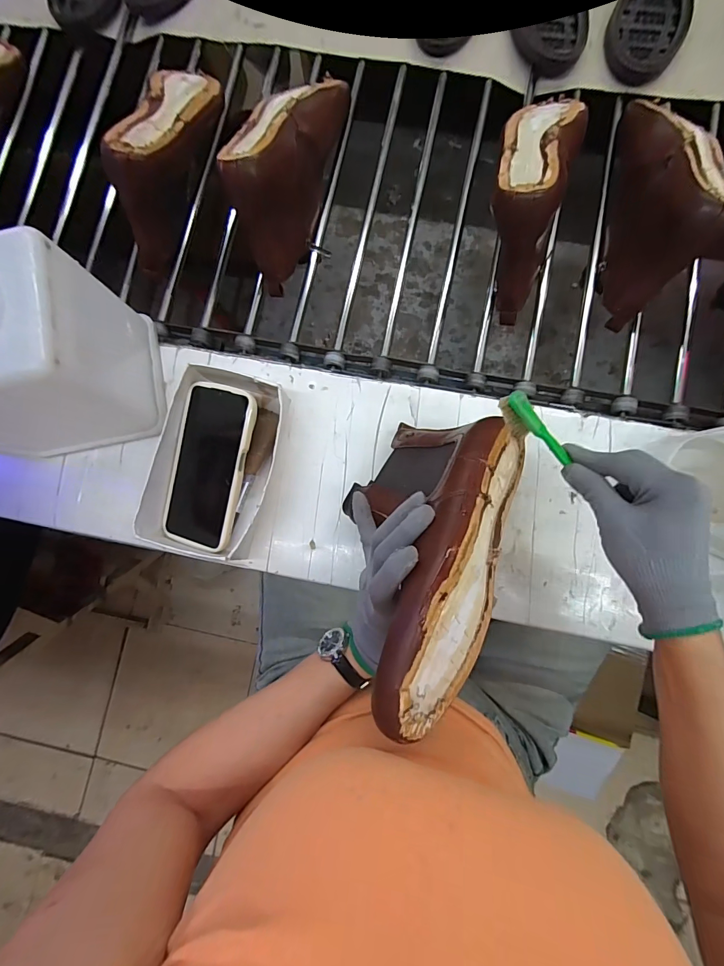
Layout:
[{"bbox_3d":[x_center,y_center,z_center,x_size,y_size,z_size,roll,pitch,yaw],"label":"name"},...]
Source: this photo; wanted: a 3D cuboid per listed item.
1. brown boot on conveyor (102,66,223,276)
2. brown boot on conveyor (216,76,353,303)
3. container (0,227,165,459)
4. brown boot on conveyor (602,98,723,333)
[{"bbox_3d":[-0.231,-0.406,0.481,0.072,0.124,0.269,9,85,7],"label":"brown boot on conveyor"},{"bbox_3d":[-0.094,-0.381,0.469,0.084,0.121,0.268,15,86,8],"label":"brown boot on conveyor"},{"bbox_3d":[-0.310,-0.116,0.383,0.149,0.163,0.139,-12,83,5],"label":"container"},{"bbox_3d":[0.342,-0.324,0.440,0.086,0.113,0.267,9,85,7],"label":"brown boot on conveyor"}]

